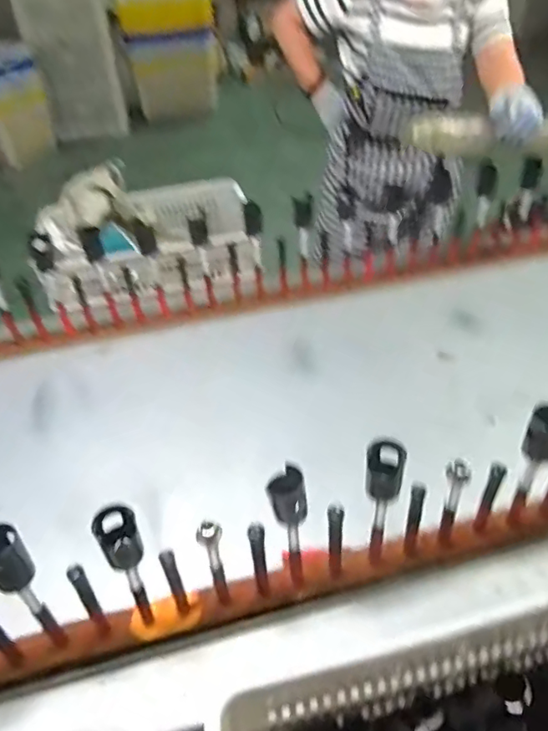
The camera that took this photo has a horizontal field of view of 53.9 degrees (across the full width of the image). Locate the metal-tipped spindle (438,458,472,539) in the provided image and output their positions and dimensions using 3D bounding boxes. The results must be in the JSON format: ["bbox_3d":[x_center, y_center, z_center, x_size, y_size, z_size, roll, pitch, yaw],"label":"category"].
[{"bbox_3d":[0.221,0.181,0.686,0.027,0.187,0.017,17,46,21],"label":"metal-tipped spindle"}]

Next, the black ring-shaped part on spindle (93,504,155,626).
[{"bbox_3d":[-0.161,0.234,0.611,0.043,0.217,0.043,-1,42,1],"label":"black ring-shaped part on spindle"}]

